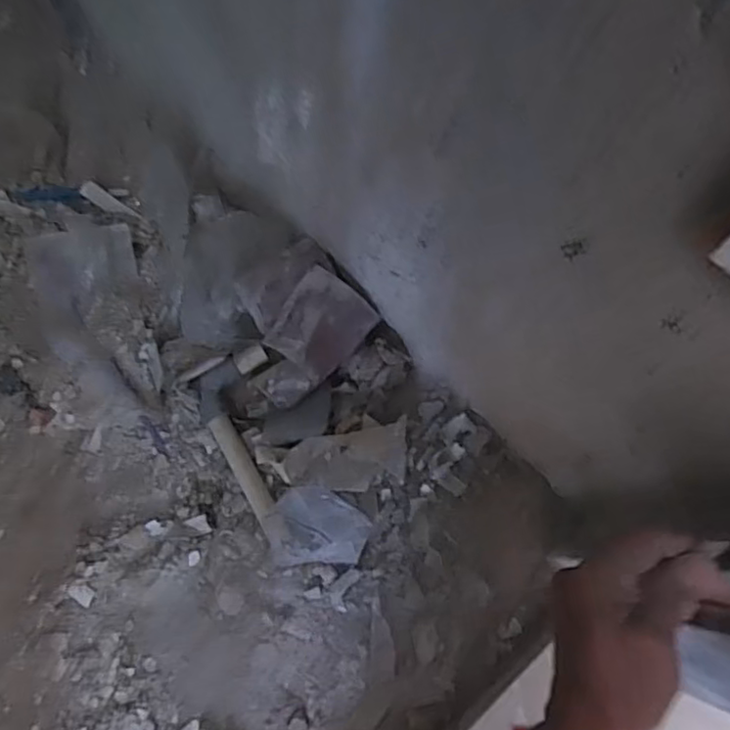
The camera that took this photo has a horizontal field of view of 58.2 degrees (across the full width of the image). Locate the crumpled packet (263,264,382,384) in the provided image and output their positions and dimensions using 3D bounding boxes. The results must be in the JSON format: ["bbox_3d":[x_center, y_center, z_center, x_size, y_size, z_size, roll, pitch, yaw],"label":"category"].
[{"bbox_3d":[-0.041,-0.041,0.667,0.082,0.023,0.097,36,74,-10],"label":"crumpled packet"}]

